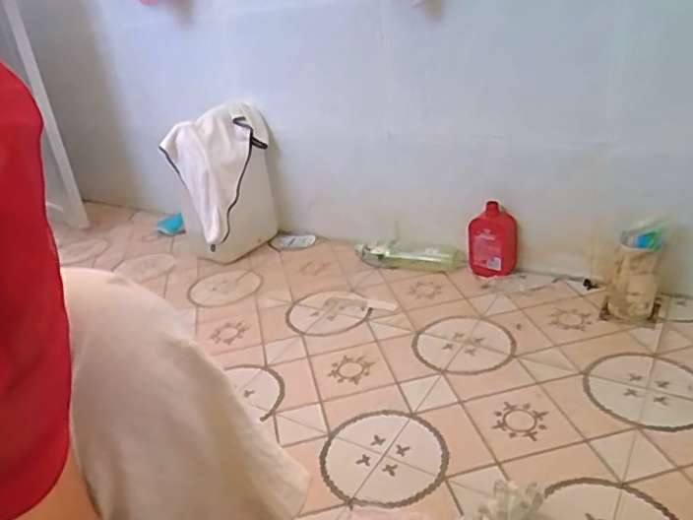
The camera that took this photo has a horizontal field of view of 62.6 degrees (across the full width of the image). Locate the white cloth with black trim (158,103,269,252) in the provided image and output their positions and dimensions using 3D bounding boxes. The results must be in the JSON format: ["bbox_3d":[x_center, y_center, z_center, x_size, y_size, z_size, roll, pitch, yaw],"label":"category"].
[{"bbox_3d":[-0.295,-0.224,1.388,0.119,0.266,0.244,16,35,40],"label":"white cloth with black trim"}]

